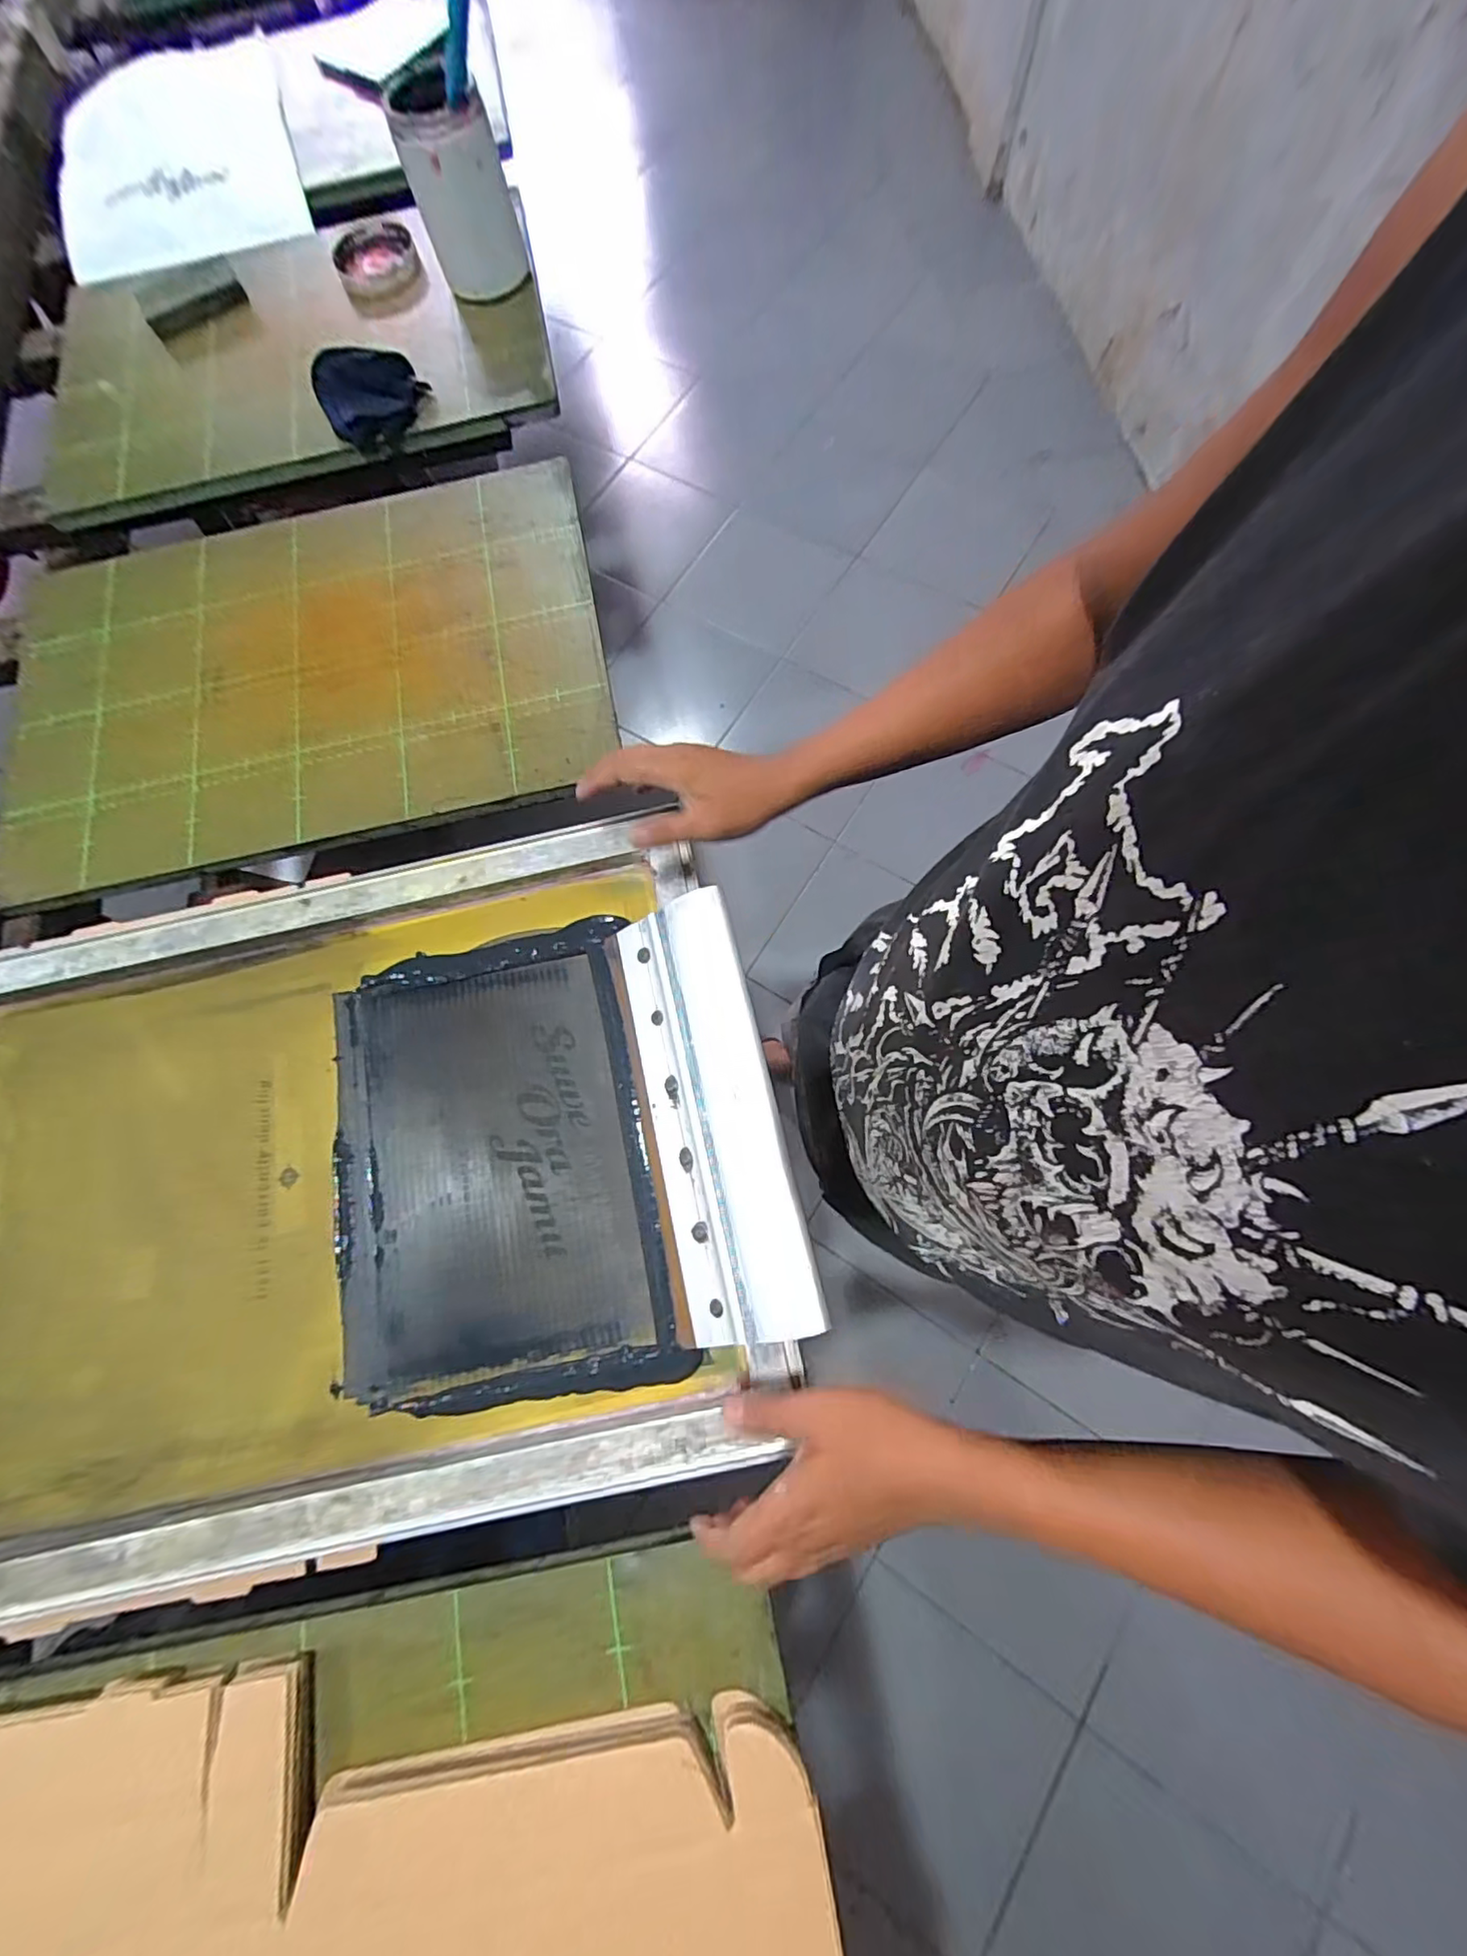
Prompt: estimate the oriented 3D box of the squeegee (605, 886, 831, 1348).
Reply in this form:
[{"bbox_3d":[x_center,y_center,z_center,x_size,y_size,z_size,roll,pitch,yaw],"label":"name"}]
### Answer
[{"bbox_3d":[-0.017,0.091,0.443,0.109,0.032,0.293,-23,73,27],"label":"squeegee"}]

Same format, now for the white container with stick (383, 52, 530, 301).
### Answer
[{"bbox_3d":[-0.301,-0.864,0.693,0.099,0.150,0.116,-22,74,-1],"label":"white container with stick"}]

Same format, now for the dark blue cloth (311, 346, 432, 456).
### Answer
[{"bbox_3d":[-0.420,-0.673,0.705,0.112,0.019,0.138,-39,75,-6],"label":"dark blue cloth"}]

